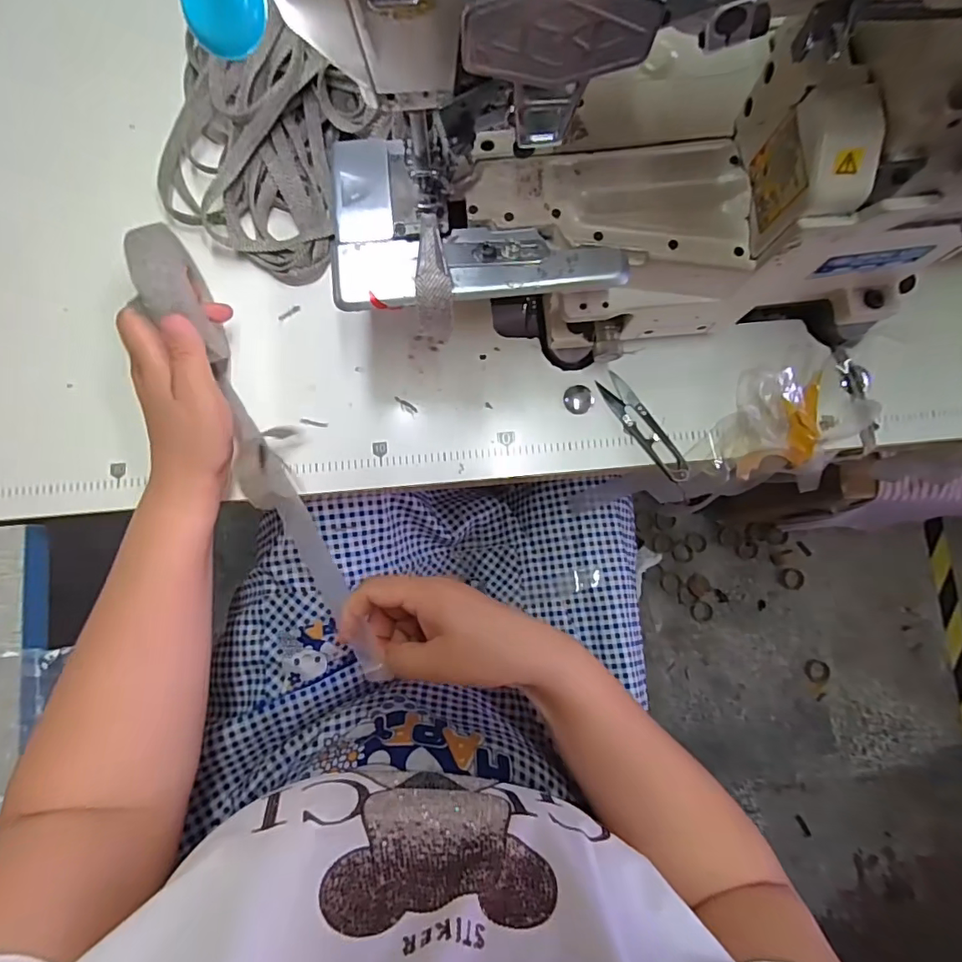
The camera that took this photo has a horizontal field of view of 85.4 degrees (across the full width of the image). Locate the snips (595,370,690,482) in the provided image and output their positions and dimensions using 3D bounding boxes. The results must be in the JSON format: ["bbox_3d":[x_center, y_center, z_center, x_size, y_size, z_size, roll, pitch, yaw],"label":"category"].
[{"bbox_3d":[0.131,-0.043,0.417,0.025,0.012,0.101,-39,85,-7],"label":"snips"}]

